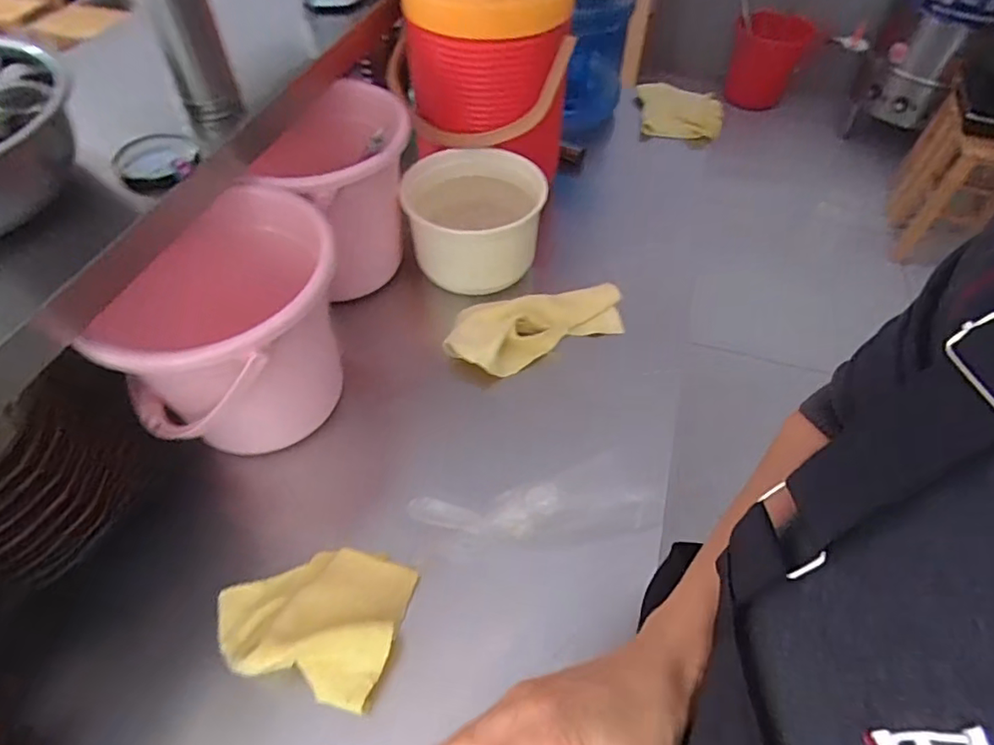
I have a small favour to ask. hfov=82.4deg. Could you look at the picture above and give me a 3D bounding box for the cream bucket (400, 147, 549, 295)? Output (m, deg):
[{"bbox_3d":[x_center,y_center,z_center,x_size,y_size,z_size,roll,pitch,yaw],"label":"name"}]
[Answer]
[{"bbox_3d":[-0.031,-0.221,0.848,0.191,0.140,0.179,1,52,-1],"label":"cream bucket"}]

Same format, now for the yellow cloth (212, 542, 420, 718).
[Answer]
[{"bbox_3d":[-0.178,0.221,0.539,0.175,0.050,0.138,12,53,8],"label":"yellow cloth"}]

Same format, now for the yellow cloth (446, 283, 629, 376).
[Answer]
[{"bbox_3d":[0.056,-0.061,0.781,0.252,0.029,0.112,-8,69,-16],"label":"yellow cloth"}]

